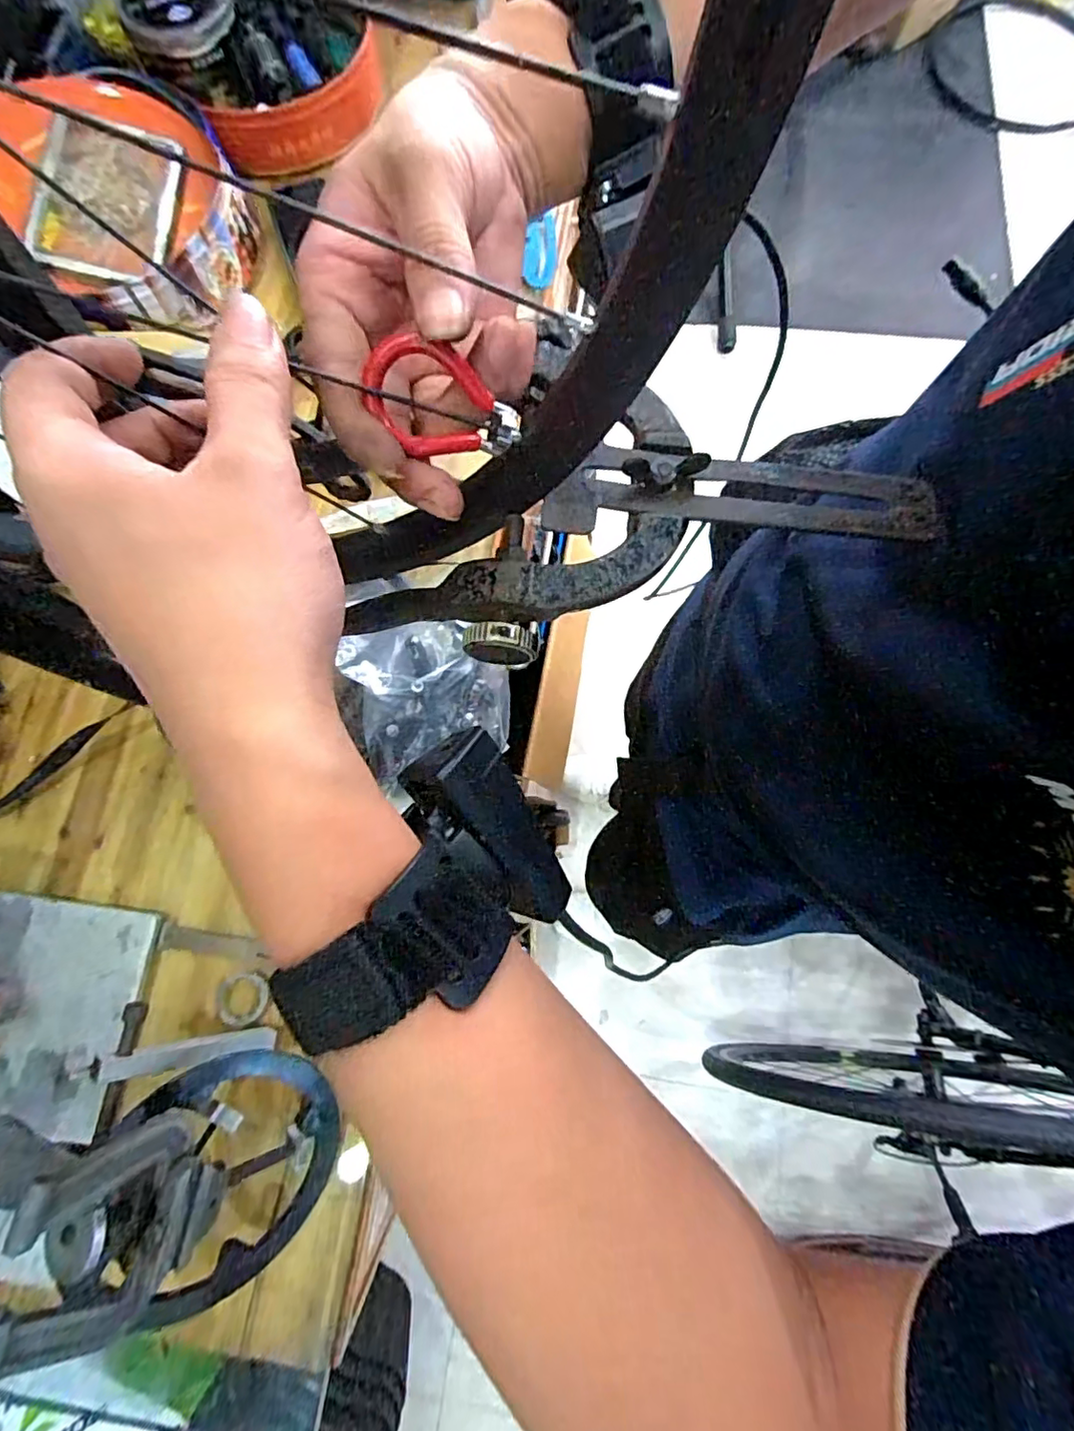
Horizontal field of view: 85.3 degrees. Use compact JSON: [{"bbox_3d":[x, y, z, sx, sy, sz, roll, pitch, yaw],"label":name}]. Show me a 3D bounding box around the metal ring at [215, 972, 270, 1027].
[{"bbox_3d":[-0.260,0.250,0.516,0.042,0.005,0.043,-6,57,-20],"label":"metal ring"}]

